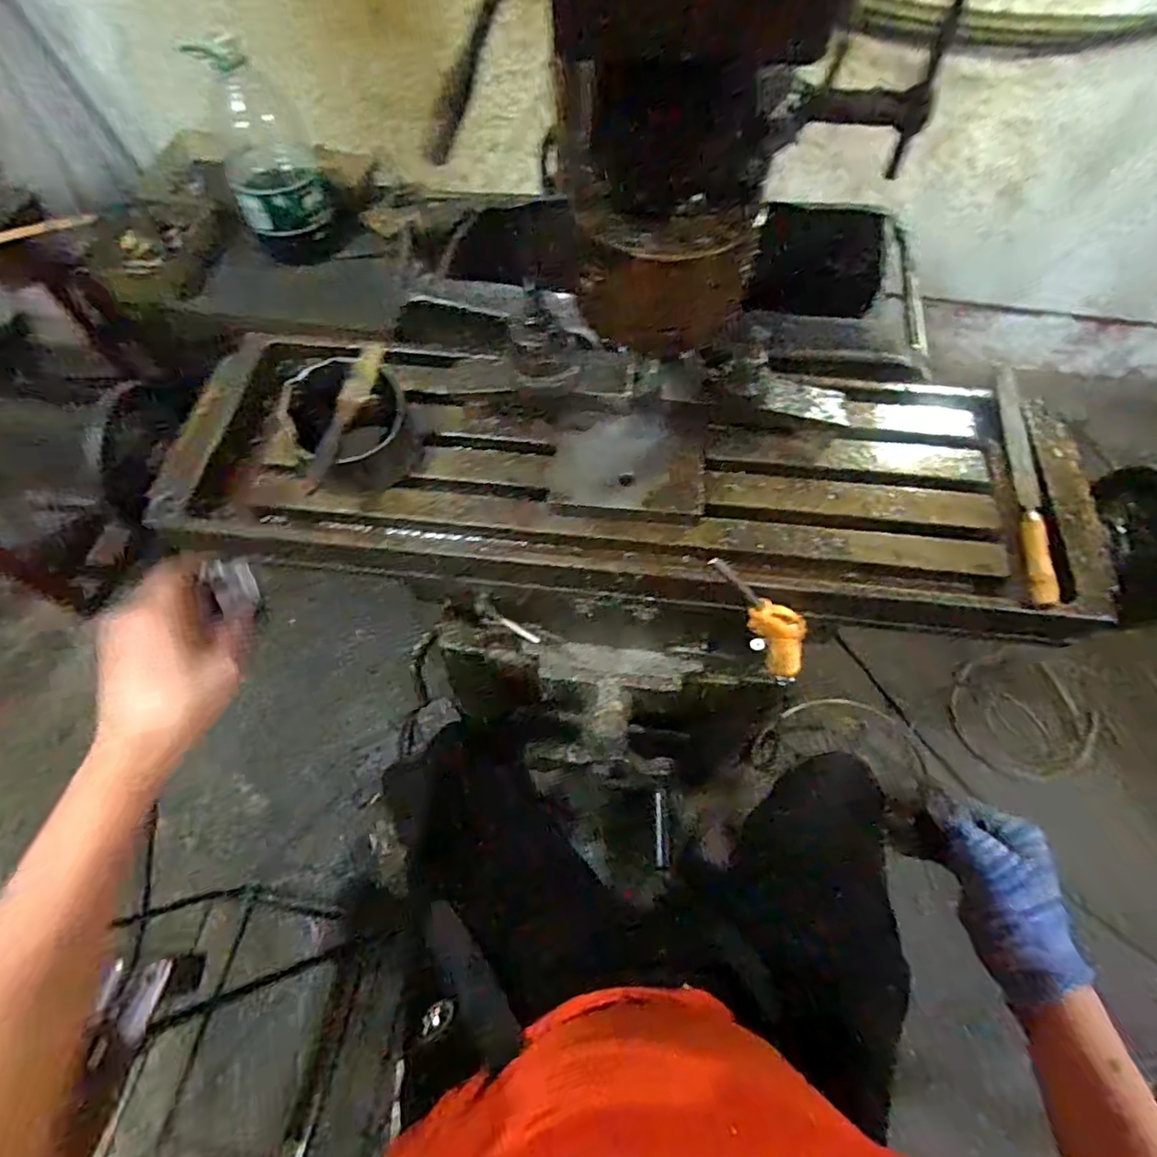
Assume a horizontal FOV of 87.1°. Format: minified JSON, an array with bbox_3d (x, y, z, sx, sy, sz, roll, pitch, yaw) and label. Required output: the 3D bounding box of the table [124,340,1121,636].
[{"bbox_3d":[0.039,-0.107,0.545,0.816,0.078,0.253,6,63,2],"label":"table"}]

